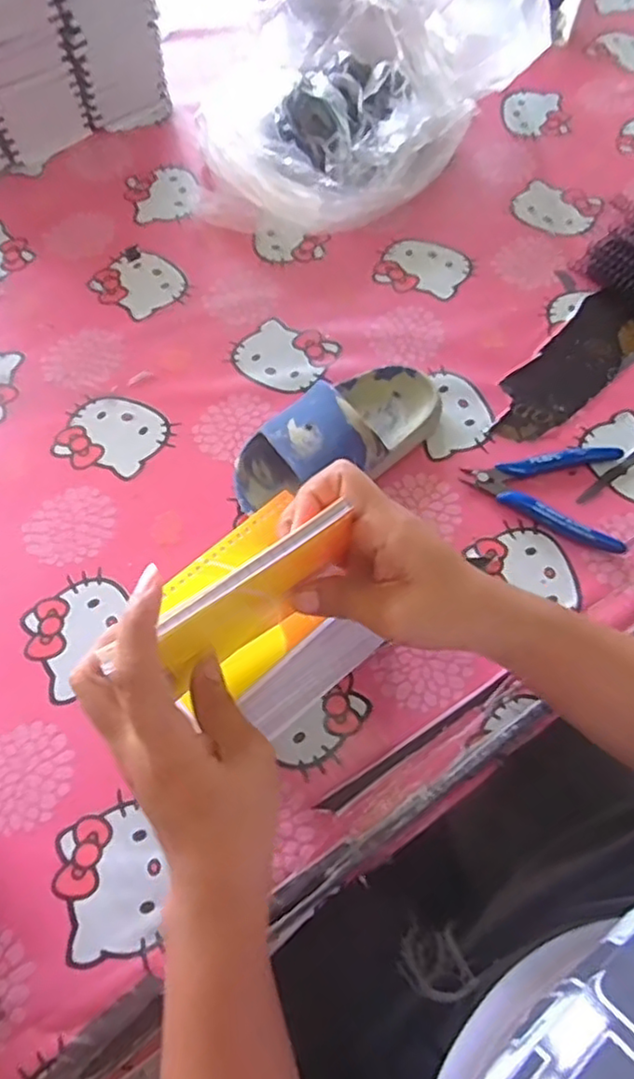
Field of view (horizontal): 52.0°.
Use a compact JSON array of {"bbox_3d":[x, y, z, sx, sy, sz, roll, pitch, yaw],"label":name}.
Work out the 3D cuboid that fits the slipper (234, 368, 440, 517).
[{"bbox_3d":[0.018,-0.080,0.481,0.176,0.060,0.081,-34,68,-15],"label":"slipper"}]

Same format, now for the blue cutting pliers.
[{"bbox_3d":[0.169,-0.033,0.483,0.113,0.014,0.086,5,63,3],"label":"blue cutting pliers"}]

